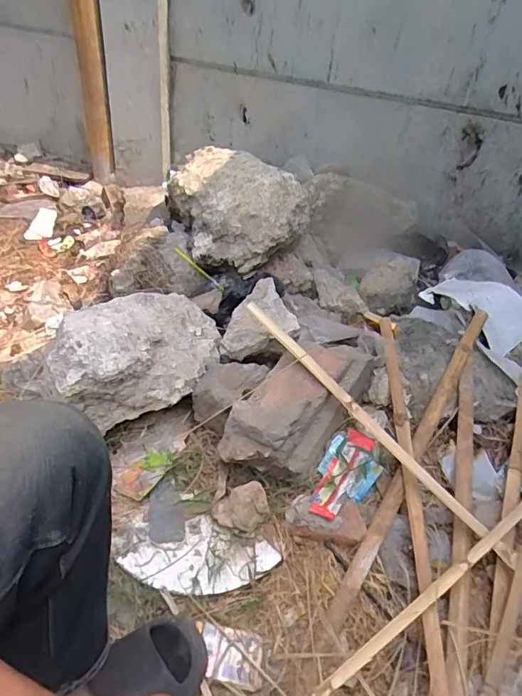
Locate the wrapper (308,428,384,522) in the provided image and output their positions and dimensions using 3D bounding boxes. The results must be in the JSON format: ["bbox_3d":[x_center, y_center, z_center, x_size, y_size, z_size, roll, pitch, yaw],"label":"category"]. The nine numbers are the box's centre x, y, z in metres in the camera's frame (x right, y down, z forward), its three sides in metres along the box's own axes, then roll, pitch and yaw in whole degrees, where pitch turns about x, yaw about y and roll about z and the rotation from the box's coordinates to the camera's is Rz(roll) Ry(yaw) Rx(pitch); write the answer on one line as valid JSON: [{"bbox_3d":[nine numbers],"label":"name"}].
[{"bbox_3d":[0.151,0.239,0.901,0.107,0.031,0.202,31,48,24],"label":"wrapper"}]

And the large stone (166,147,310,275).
[{"bbox_3d":[-0.068,-0.392,1.280,0.303,0.182,0.403,-14,46,-21],"label":"large stone"}]

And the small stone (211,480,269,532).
[{"bbox_3d":[-0.036,0.286,0.847,0.095,0.043,0.072,-9,45,-17],"label":"small stone"}]

